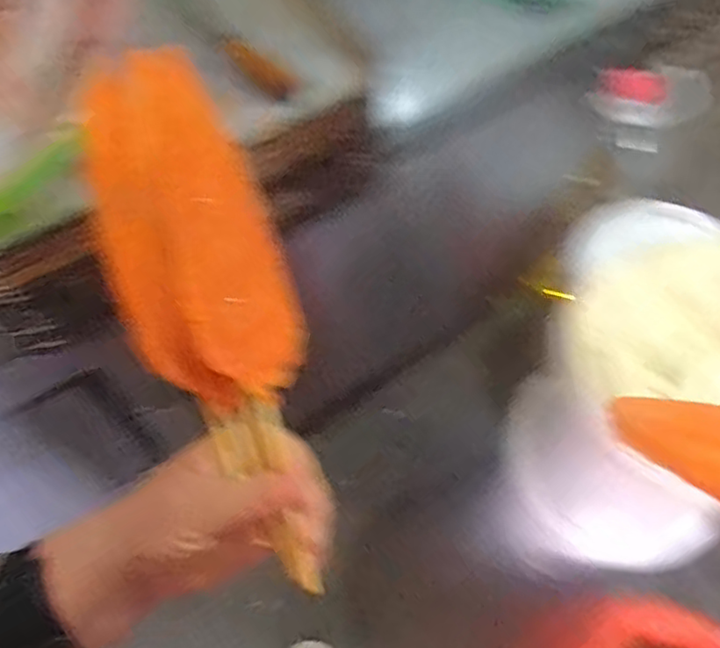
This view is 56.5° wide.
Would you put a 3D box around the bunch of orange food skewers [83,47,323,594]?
[{"bbox_3d":[-0.078,-0.017,0.343,0.081,0.056,0.289,-23,75,-11],"label":"bunch of orange food skewers"}]

